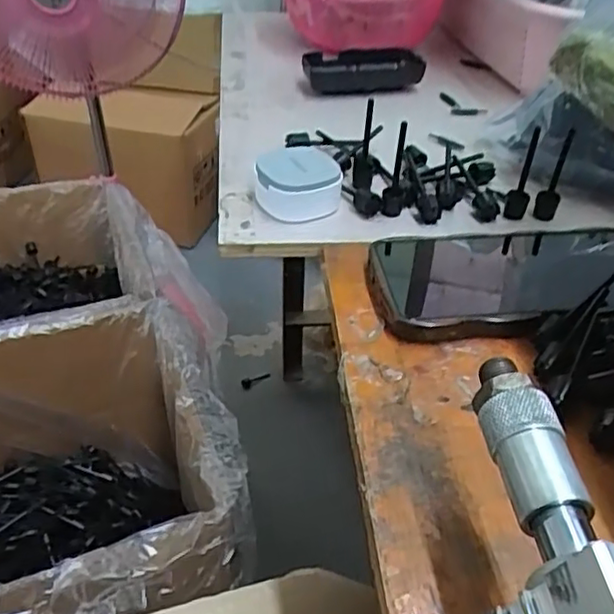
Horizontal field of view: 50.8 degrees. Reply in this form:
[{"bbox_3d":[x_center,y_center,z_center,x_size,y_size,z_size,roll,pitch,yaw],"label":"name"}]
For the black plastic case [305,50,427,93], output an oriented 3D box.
[{"bbox_3d":[0.049,-0.215,0.586,0.107,0.025,0.040,-5,41,-9],"label":"black plastic case"}]

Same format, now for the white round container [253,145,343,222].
[{"bbox_3d":[-0.007,-0.086,0.433,0.055,0.030,0.058,2,40,-1],"label":"white round container"}]

